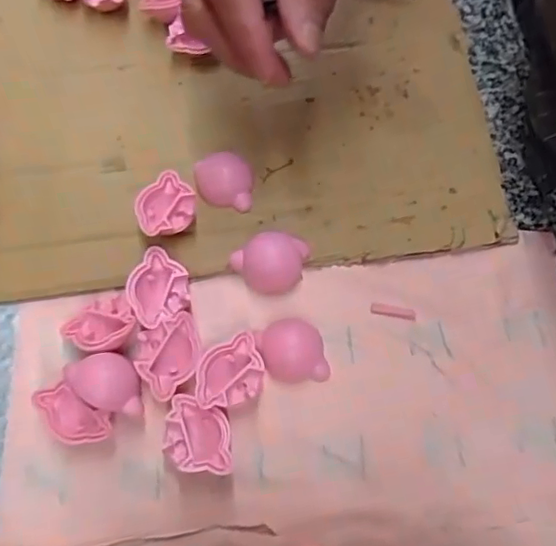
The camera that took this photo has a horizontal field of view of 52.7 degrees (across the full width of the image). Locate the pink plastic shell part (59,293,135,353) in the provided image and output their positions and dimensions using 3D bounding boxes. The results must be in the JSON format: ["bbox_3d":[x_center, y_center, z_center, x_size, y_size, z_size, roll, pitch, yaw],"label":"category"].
[{"bbox_3d":[-0.081,0.024,0.253,0.033,0.015,0.025,-11,66,-4],"label":"pink plastic shell part"}]

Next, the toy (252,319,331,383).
[{"bbox_3d":[0.006,0.035,0.255,0.029,0.010,0.030,0,66,1],"label":"toy"}]

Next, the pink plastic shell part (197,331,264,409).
[{"bbox_3d":[-0.022,0.043,0.246,0.030,0.007,0.029,-16,67,-6],"label":"pink plastic shell part"}]

